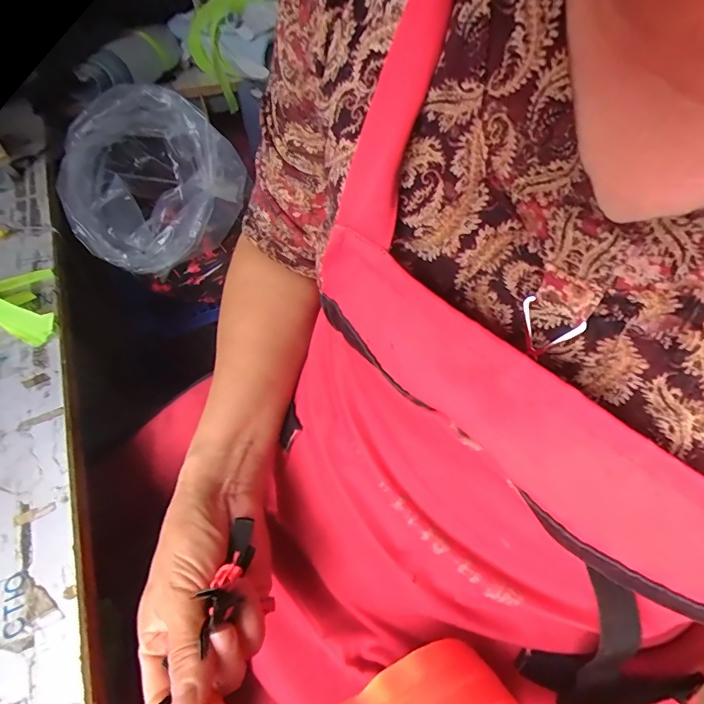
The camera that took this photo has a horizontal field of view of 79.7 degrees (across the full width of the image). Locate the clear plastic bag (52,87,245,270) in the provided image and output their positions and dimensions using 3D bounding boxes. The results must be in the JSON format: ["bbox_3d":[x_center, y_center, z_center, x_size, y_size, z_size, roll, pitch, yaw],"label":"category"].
[{"bbox_3d":[-0.308,-0.264,0.634,0.220,0.172,0.229,13,50,12],"label":"clear plastic bag"}]

